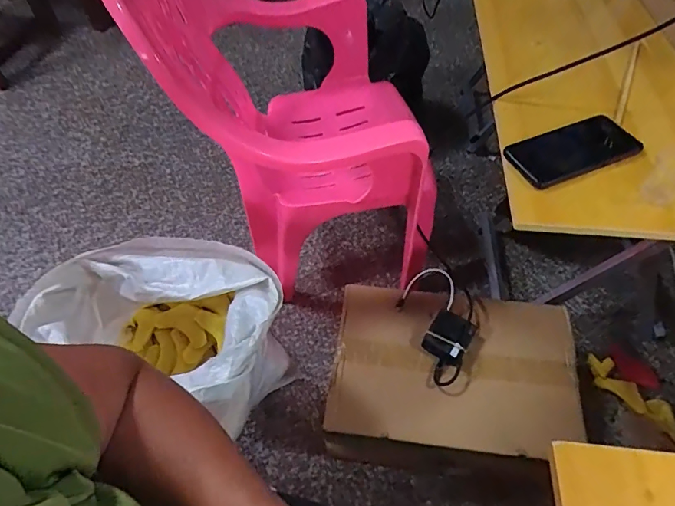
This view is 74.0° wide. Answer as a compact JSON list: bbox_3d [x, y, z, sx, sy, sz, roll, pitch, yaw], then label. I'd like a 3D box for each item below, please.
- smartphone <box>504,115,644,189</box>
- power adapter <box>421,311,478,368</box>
[{"bbox_3d":[0.292,-0.130,0.560,0.162,0.014,0.076,-20,56,-13],"label":"smartphone"},{"bbox_3d":[0.195,0.150,0.787,0.072,0.027,0.090,28,59,20],"label":"power adapter"}]

